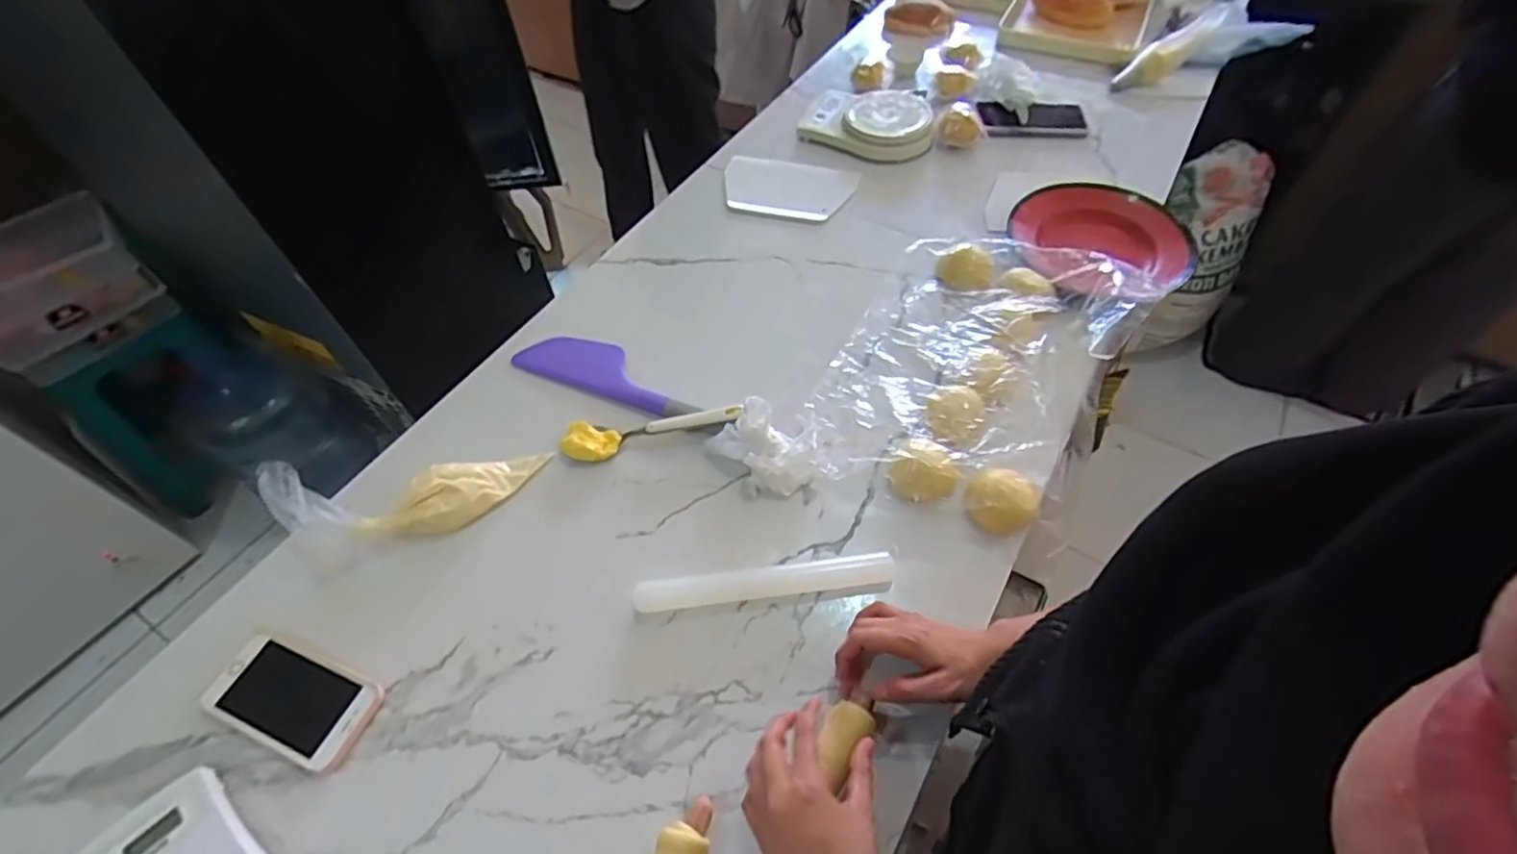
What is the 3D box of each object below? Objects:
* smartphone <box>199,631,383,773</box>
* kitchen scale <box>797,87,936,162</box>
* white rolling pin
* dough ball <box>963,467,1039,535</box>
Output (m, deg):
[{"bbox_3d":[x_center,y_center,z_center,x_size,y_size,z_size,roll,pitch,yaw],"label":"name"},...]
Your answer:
[{"bbox_3d":[-0.378,0.220,0.524,0.133,0.011,0.069,18,58,14],"label":"smartphone"},{"bbox_3d":[0.167,-0.469,0.970,0.200,0.047,0.150,14,57,11],"label":"kitchen scale"},{"bbox_3d":[0.006,0.136,0.565,0.224,0.026,0.025,-5,55,-2],"label":"white rolling pin"},{"bbox_3d":[0.223,0.069,0.593,0.060,0.031,0.055,23,59,17],"label":"dough ball"}]

